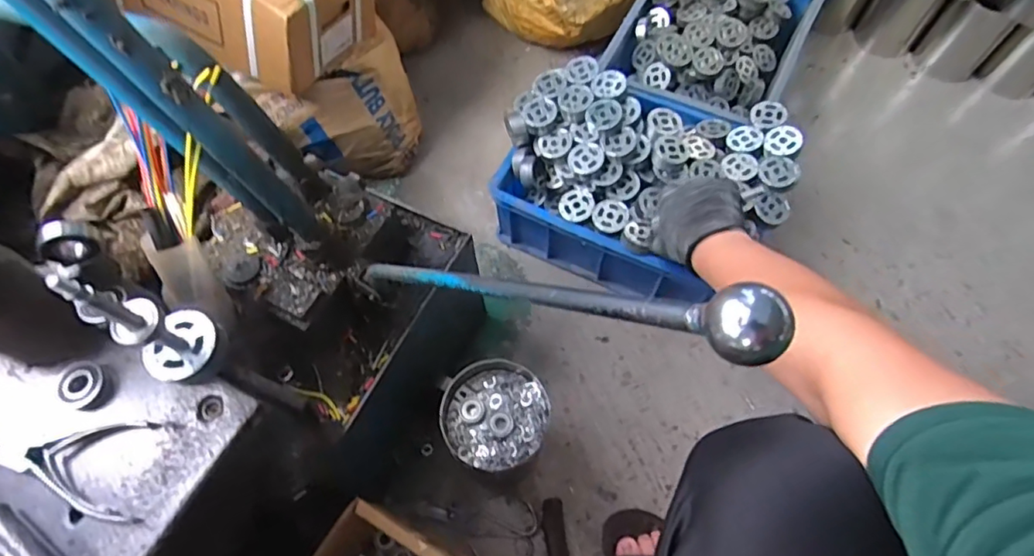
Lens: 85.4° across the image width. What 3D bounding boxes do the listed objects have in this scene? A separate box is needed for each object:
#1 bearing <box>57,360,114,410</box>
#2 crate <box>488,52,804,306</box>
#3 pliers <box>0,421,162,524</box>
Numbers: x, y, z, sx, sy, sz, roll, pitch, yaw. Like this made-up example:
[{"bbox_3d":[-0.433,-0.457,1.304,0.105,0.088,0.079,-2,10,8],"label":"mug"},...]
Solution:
[{"bbox_3d":[-0.328,0.081,0.426,0.036,0.017,0.032,19,67,11],"label":"bearing"},{"bbox_3d":[0.193,-0.157,0.888,0.415,0.212,0.284,18,67,11],"label":"crate"},{"bbox_3d":[-0.325,0.135,0.396,0.129,0.014,0.066,0,65,3],"label":"pliers"}]

